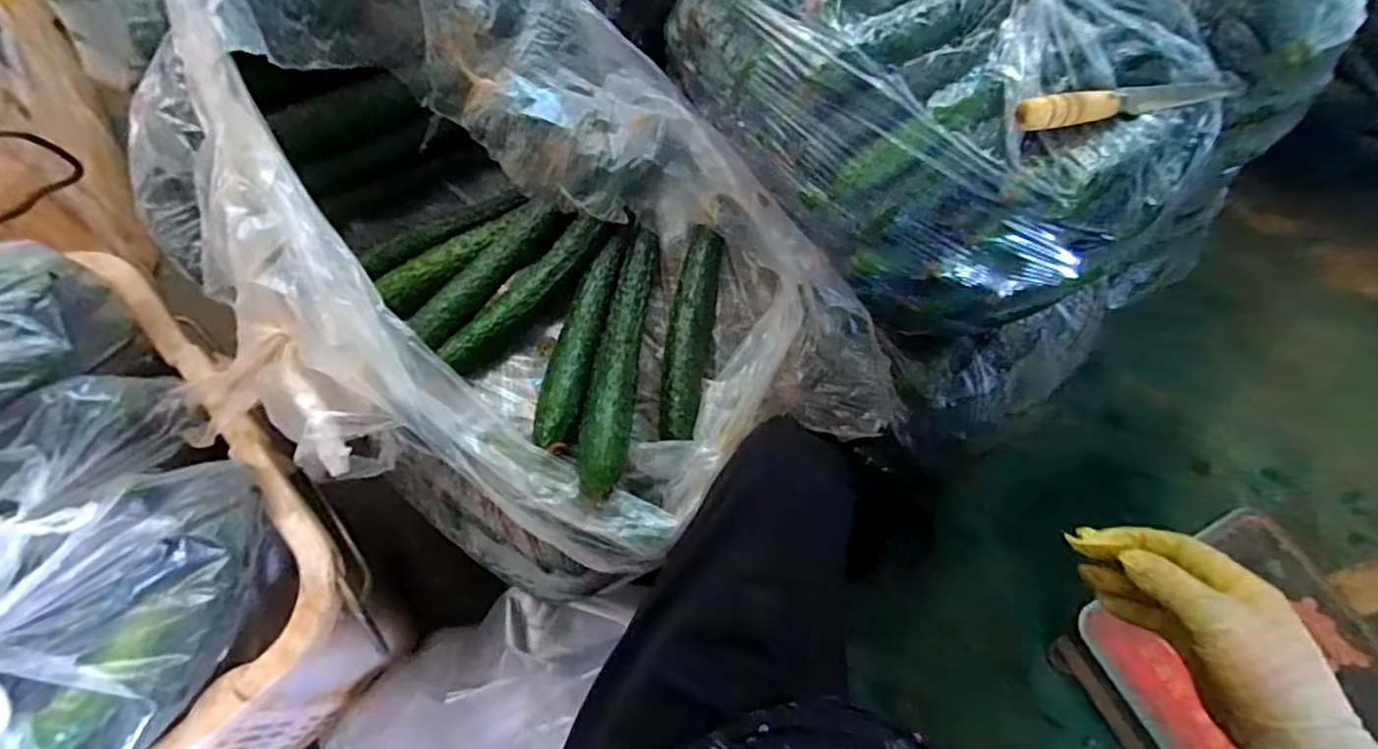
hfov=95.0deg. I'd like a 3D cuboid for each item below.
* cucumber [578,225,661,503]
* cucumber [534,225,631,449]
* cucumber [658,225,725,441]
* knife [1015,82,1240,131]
[{"bbox_3d":[-0.057,-0.027,0.546,0.042,0.051,0.280,6,62,-1],"label":"cucumber"},{"bbox_3d":[-0.092,-0.045,0.554,0.036,0.034,0.239,9,62,1],"label":"cucumber"},{"bbox_3d":[0.002,-0.044,0.591,0.040,0.042,0.215,10,62,1],"label":"cucumber"},{"bbox_3d":[0.357,-0.221,0.510,0.203,0.023,0.025,-12,64,-10],"label":"knife"}]

